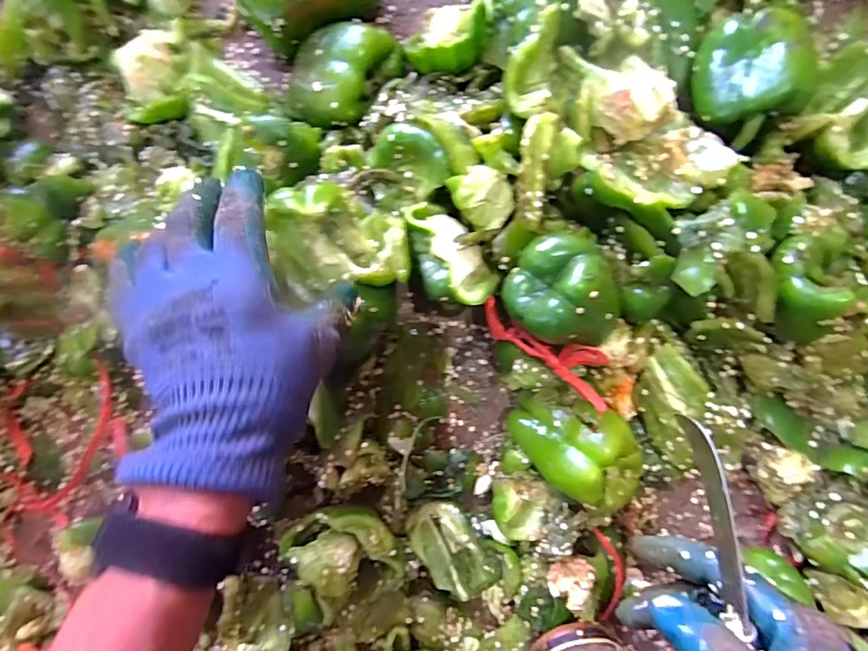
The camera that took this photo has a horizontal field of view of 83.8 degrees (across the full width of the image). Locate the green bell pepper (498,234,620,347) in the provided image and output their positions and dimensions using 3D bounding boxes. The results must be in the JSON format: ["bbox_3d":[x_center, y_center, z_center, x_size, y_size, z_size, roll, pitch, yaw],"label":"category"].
[{"bbox_3d":[0.086,-0.022,0.309,0.072,0.048,0.068,0,87,8],"label":"green bell pepper"}]

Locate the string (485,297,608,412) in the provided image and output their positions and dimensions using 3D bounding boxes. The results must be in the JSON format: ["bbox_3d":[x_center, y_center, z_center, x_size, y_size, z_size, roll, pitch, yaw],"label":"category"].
[{"bbox_3d":[0.076,0.016,0.326,0.100,0.025,0.031,33,92,21],"label":"string"}]

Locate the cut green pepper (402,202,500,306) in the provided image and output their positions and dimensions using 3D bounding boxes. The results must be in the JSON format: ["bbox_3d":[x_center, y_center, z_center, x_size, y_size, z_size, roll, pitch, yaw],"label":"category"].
[{"bbox_3d":[0.007,-0.046,0.330,0.045,0.033,0.078,-38,83,5],"label":"cut green pepper"}]

